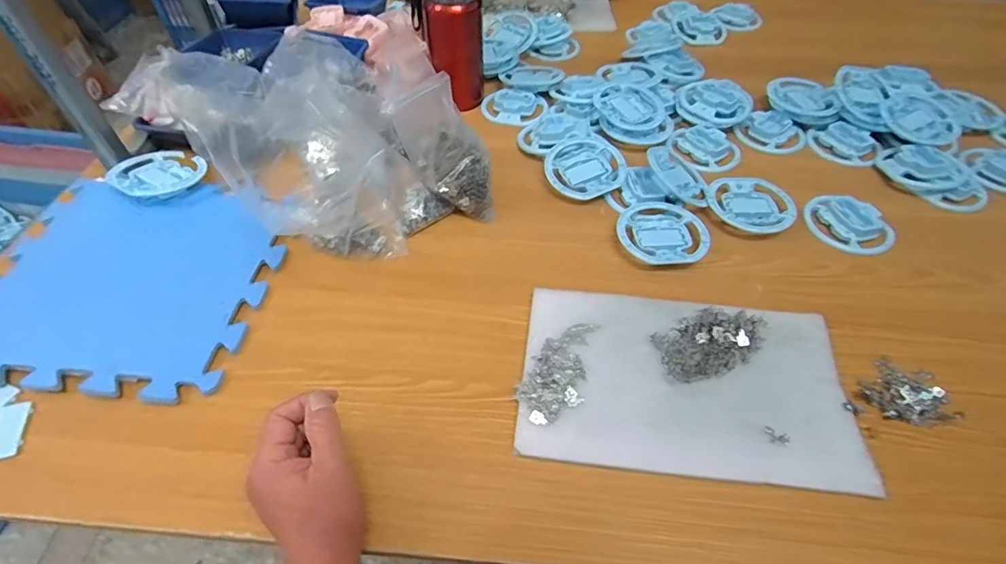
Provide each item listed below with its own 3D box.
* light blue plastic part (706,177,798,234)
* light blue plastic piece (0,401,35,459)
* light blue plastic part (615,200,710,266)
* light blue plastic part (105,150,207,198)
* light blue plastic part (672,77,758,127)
[{"bbox_3d":[0.307,-0.095,0.635,0.089,0.022,0.105,-37,60,-27],"label":"light blue plastic part"},{"bbox_3d":[-0.437,0.131,0.442,0.036,0.006,0.052,-11,51,-10],"label":"light blue plastic piece"},{"bbox_3d":[0.189,-0.058,0.605,0.103,0.024,0.102,-3,50,-3],"label":"light blue plastic part"},{"bbox_3d":[-0.424,-0.133,0.621,0.087,0.021,0.091,0,50,0],"label":"light blue plastic part"},{"bbox_3d":[0.315,-0.271,0.756,0.109,0.030,0.084,20,53,15],"label":"light blue plastic part"}]

